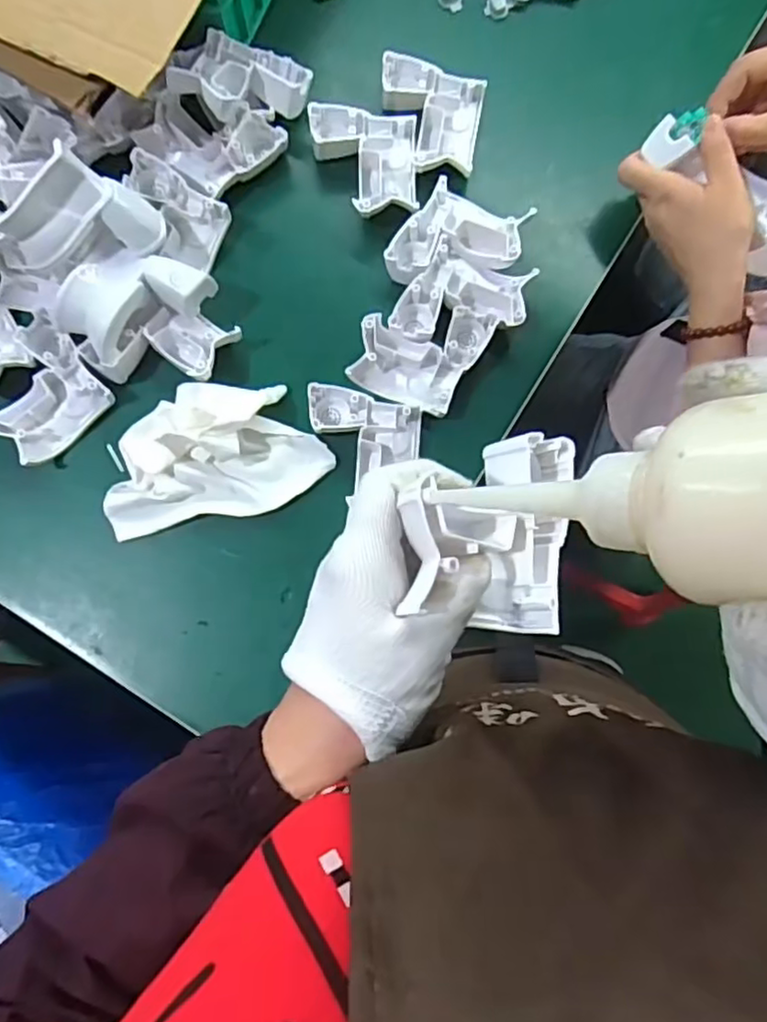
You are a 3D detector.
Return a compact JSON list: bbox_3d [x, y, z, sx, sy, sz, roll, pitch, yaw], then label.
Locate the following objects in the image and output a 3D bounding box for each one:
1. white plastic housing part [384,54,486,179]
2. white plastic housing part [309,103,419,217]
[{"bbox_3d":[0.040,-0.356,0.600,0.094,0.031,0.094,11,82,0],"label":"white plastic housing part"},{"bbox_3d":[-0.017,-0.310,0.588,0.093,0.026,0.101,-1,82,-1],"label":"white plastic housing part"}]

